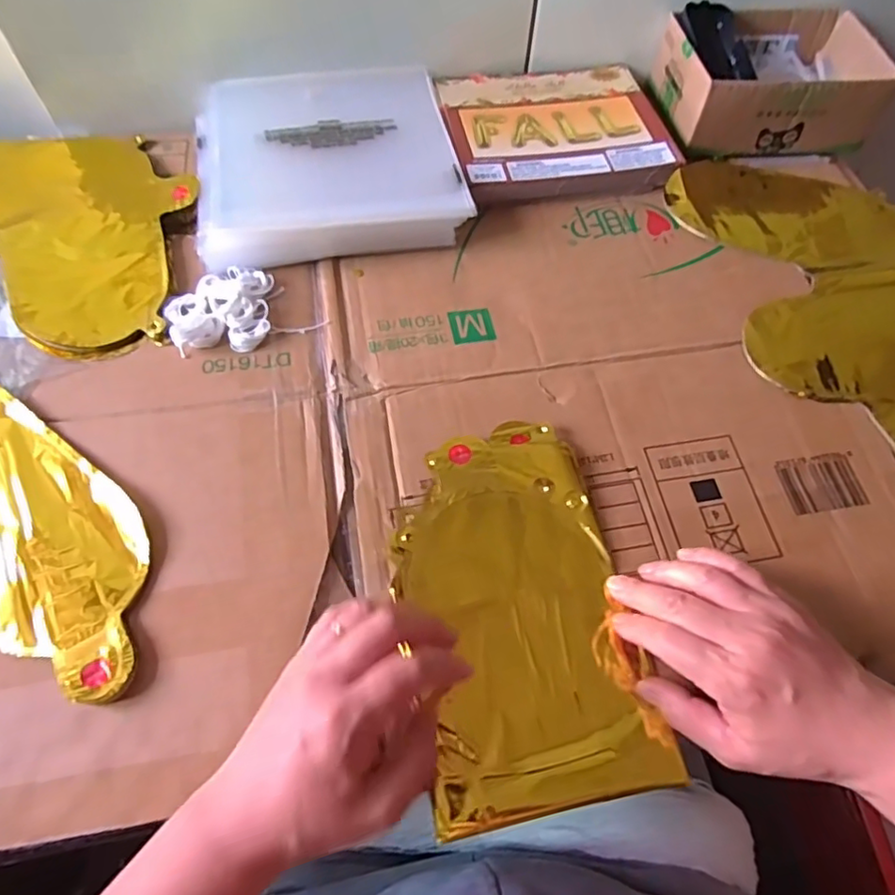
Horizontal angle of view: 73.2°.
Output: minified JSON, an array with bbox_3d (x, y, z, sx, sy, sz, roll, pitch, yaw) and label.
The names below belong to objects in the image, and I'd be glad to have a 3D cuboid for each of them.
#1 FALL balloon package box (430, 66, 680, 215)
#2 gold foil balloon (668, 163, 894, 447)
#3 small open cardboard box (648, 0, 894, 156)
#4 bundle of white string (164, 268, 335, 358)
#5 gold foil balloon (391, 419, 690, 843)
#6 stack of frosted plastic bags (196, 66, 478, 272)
[{"bbox_3d":[0.100,-0.308,0.582,0.201,0.028,0.177,-11,61,-8],"label":"FALL balloon package box"},{"bbox_3d":[0.331,-0.085,0.467,0.196,0.011,0.420,-6,61,-5],"label":"gold foil balloon"},{"bbox_3d":[0.302,-0.357,0.582,0.185,0.074,0.143,2,60,-1],"label":"small open cardboard box"},{"bbox_3d":[-0.161,-0.108,0.459,0.098,0.016,0.074,-21,63,-13],"label":"bundle of white string"},{"bbox_3d":[0.040,0.092,0.367,0.130,0.015,0.225,-10,61,-7],"label":"gold foil balloon"},{"bbox_3d":[-0.108,-0.259,0.536,0.221,0.034,0.235,-10,61,-7],"label":"stack of frosted plastic bags"}]

